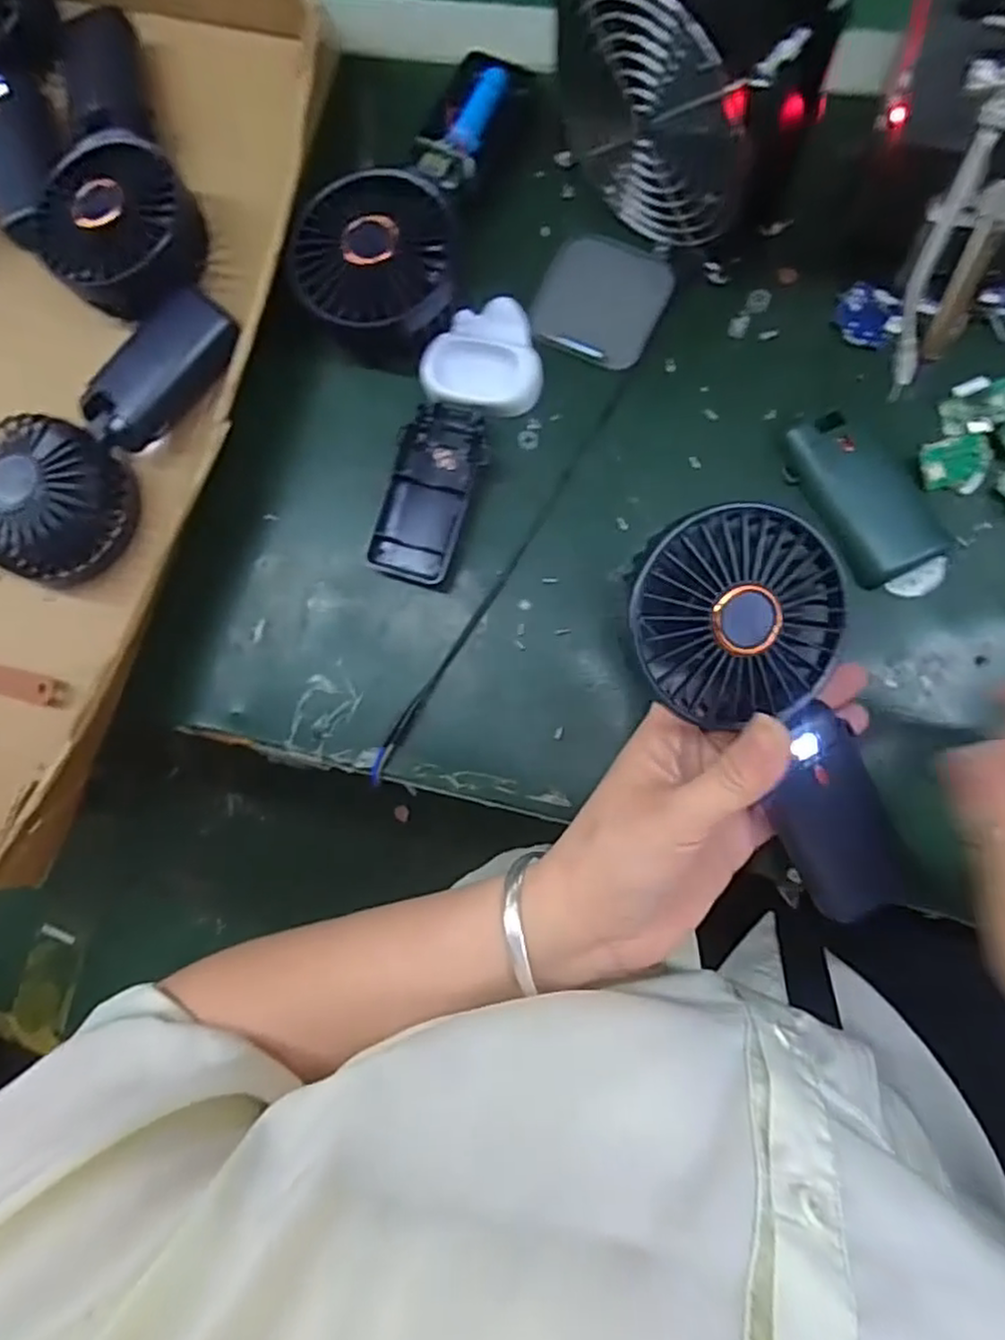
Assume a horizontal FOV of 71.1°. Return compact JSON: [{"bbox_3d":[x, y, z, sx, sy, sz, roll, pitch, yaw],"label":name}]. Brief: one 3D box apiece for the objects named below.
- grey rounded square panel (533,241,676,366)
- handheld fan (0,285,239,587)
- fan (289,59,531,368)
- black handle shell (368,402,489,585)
[{"bbox_3d":[0.053,-0.200,0.381,0.063,0.007,0.065,27,90,9],"label":"grey rounded square panel"},{"bbox_3d":[-0.213,-0.126,0.382,0.081,0.047,0.179,44,91,9],"label":"handheld fan"},{"bbox_3d":[-0.052,-0.258,0.377,0.089,0.039,0.184,17,87,9],"label":"fan"},{"bbox_3d":[-0.039,-0.094,0.376,0.046,0.014,0.093,14,88,8],"label":"black handle shell"}]

